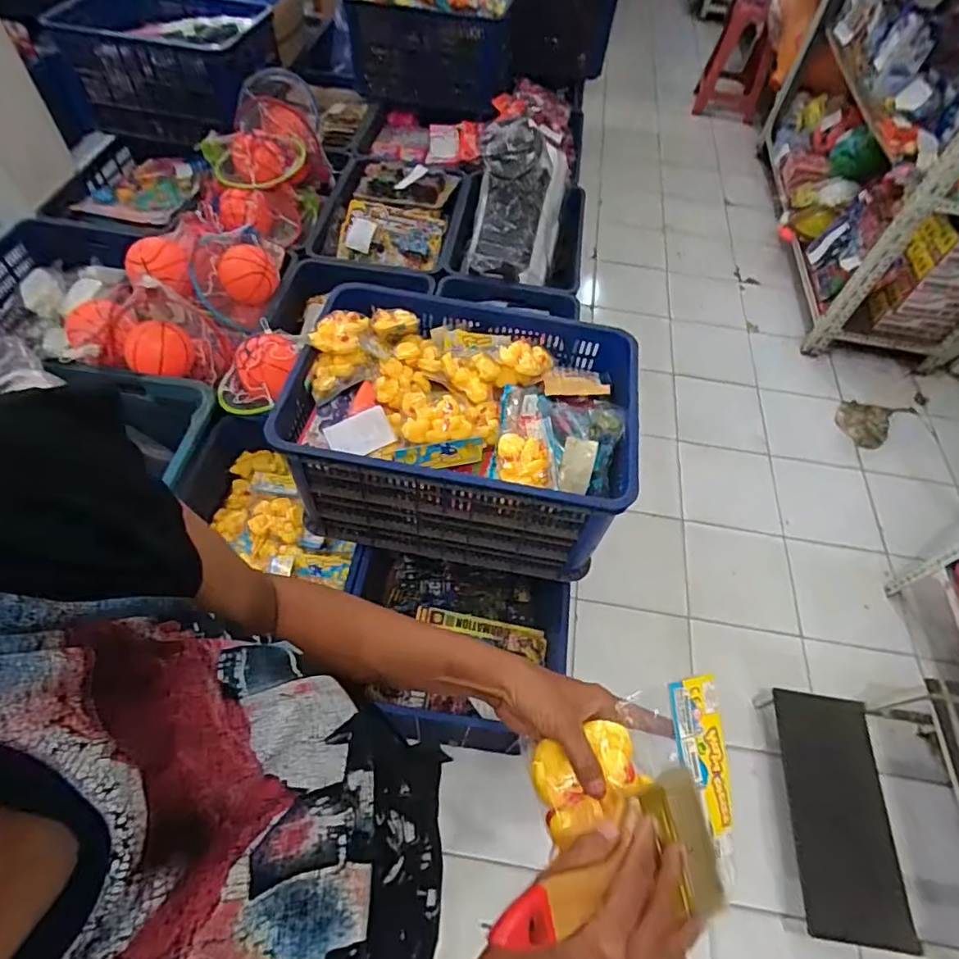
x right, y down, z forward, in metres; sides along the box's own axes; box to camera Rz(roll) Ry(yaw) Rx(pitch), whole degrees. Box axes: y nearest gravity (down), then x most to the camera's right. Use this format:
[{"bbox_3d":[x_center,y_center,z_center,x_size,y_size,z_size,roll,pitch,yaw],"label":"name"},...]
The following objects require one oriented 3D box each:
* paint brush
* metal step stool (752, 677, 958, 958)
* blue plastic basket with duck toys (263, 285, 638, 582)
[{"bbox_3d":[0.085,0.228,0.319,0.195,0.019,0.079,11,51,-35],"label":"paint brush"},{"bbox_3d":[0.881,0.643,1.042,0.452,0.360,0.446,8,58,1],"label":"metal step stool"},{"bbox_3d":[-0.037,-0.109,1.091,0.615,0.301,0.441,10,57,3],"label":"blue plastic basket with duck toys"}]

